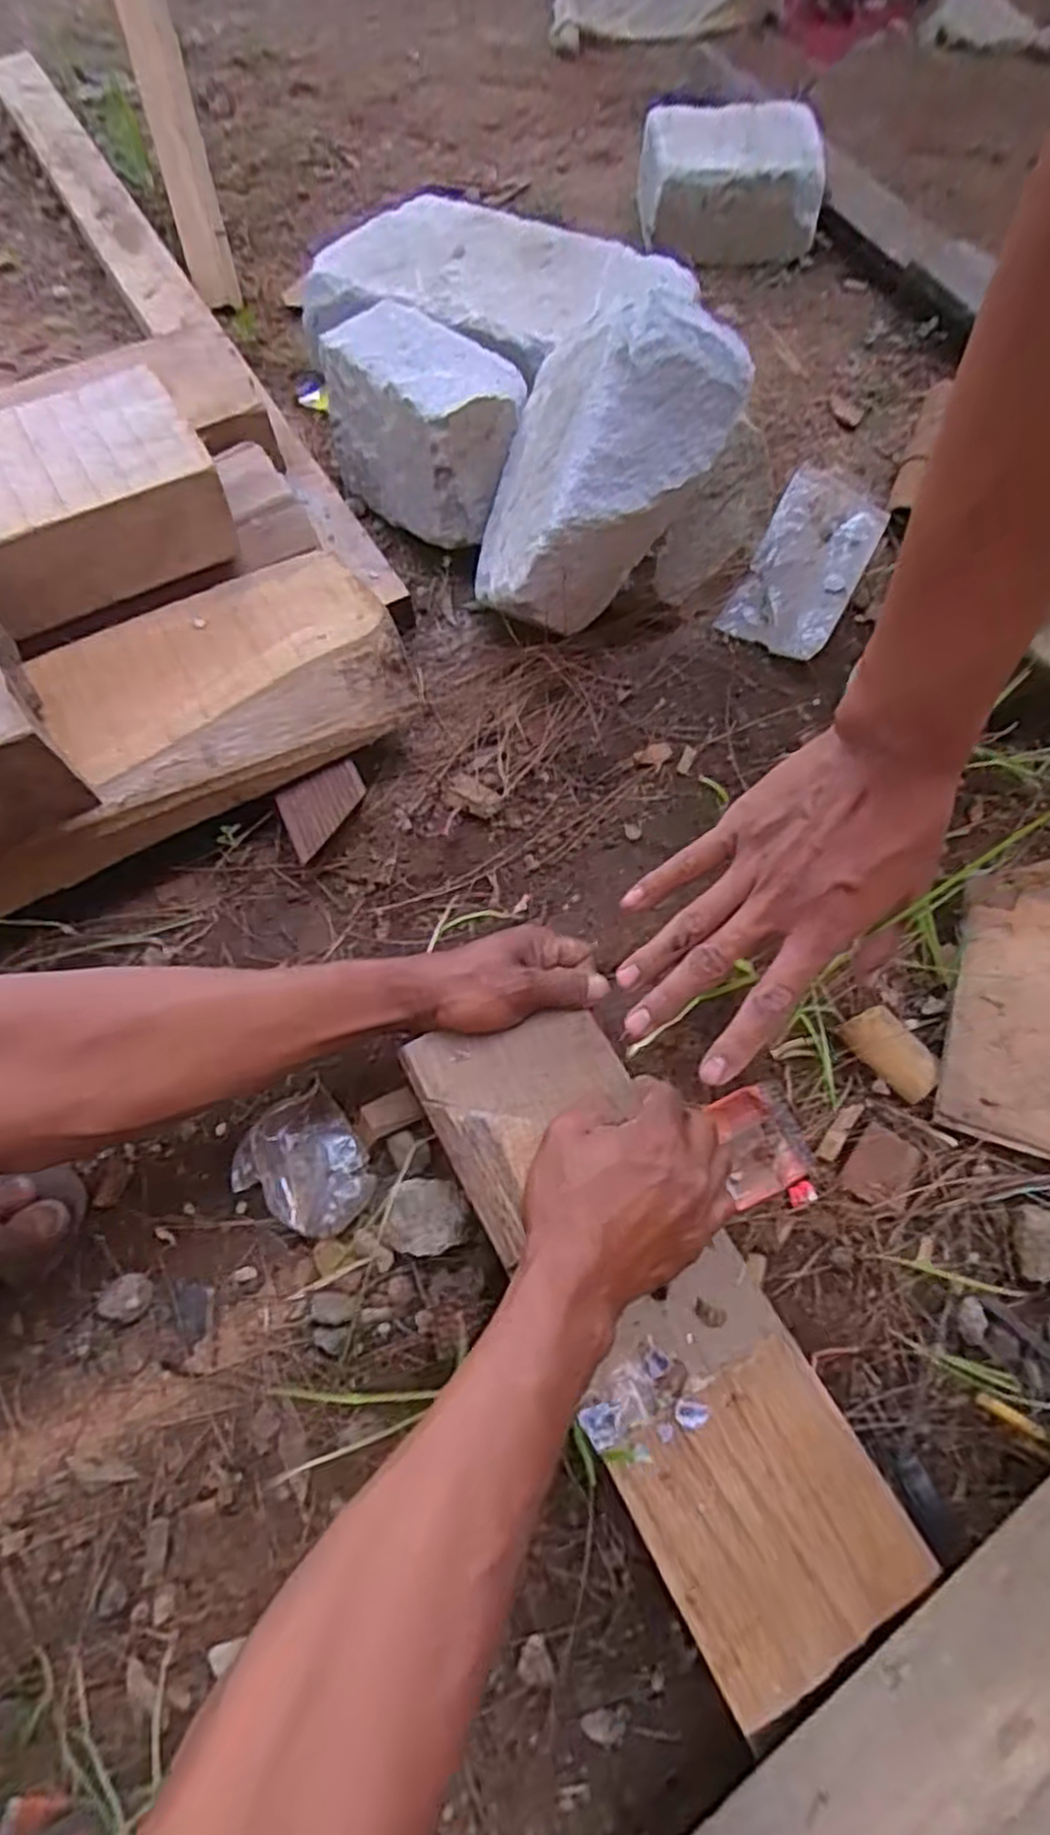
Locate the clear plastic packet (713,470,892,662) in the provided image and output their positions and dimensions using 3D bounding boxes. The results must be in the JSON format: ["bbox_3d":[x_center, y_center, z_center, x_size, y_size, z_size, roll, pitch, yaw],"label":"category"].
[{"bbox_3d":[0.261,-0.329,0.719,0.094,0.034,0.200,27,70,10],"label":"clear plastic packet"}]

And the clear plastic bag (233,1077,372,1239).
[{"bbox_3d":[-0.149,0.171,0.528,0.078,0.024,0.089,-37,73,-15],"label":"clear plastic bag"}]

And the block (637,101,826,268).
[{"bbox_3d":[0.235,-0.843,0.895,0.201,0.117,0.115,-1,68,-2],"label":"block"}]

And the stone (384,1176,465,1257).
[{"bbox_3d":[-0.065,0.196,0.512,0.049,0.028,0.047,0,67,-1],"label":"stone"}]

